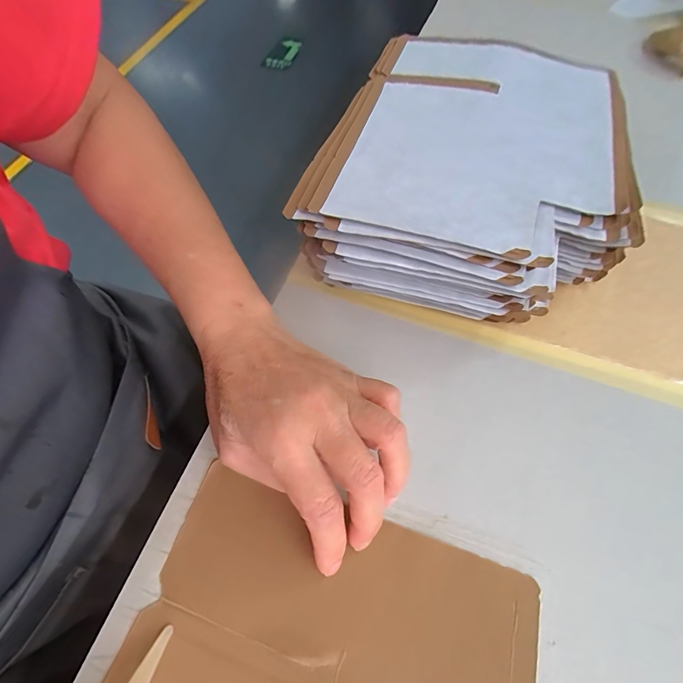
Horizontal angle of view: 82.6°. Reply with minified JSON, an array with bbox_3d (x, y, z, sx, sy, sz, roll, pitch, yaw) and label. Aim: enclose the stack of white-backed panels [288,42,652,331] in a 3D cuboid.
[{"bbox_3d":[0.105,-0.139,0.309,0.221,0.071,0.267,17,63,10],"label":"stack of white-backed panels"}]

